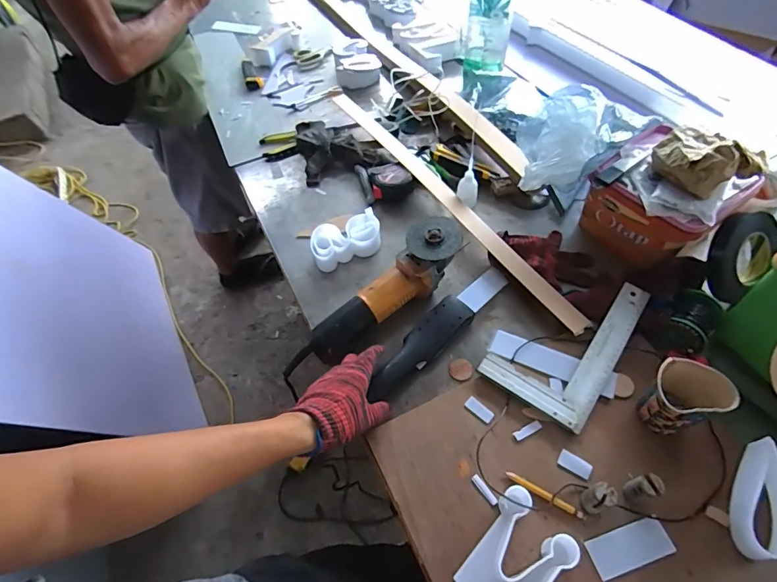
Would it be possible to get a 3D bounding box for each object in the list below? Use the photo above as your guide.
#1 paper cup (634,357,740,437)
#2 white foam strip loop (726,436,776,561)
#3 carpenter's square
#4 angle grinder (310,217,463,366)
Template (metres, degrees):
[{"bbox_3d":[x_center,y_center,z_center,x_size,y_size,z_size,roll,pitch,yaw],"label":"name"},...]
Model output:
[{"bbox_3d":[0.352,0.132,0.533,0.080,0.091,0.069,-8,55,-2],"label":"paper cup"},{"bbox_3d":[0.424,0.235,0.494,0.042,0.050,0.129,19,59,16],"label":"white foam strip loop"},{"bbox_3d":[0.259,0.064,0.630,0.146,0.021,0.247,32,63,22],"label":"carpenter's square"},{"bbox_3d":[0.000,-0.001,0.675,0.288,0.071,0.080,-42,62,-8],"label":"angle grinder"}]

